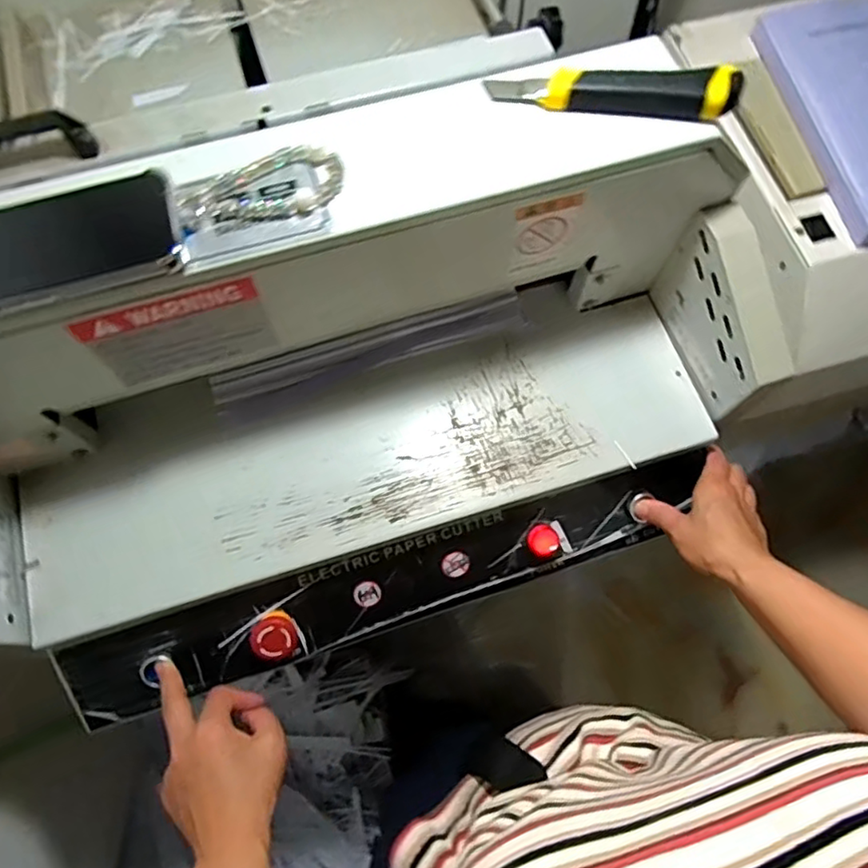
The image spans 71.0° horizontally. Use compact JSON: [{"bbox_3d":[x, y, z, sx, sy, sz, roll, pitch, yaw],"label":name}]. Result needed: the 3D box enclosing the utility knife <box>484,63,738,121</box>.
[{"bbox_3d":[0.124,-0.235,0.418,0.167,0.020,0.036,1,69,0],"label":"utility knife"}]

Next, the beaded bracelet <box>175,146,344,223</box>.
[{"bbox_3d":[-0.107,-0.156,0.392,0.103,0.012,0.048,-26,72,-10],"label":"beaded bracelet"}]

